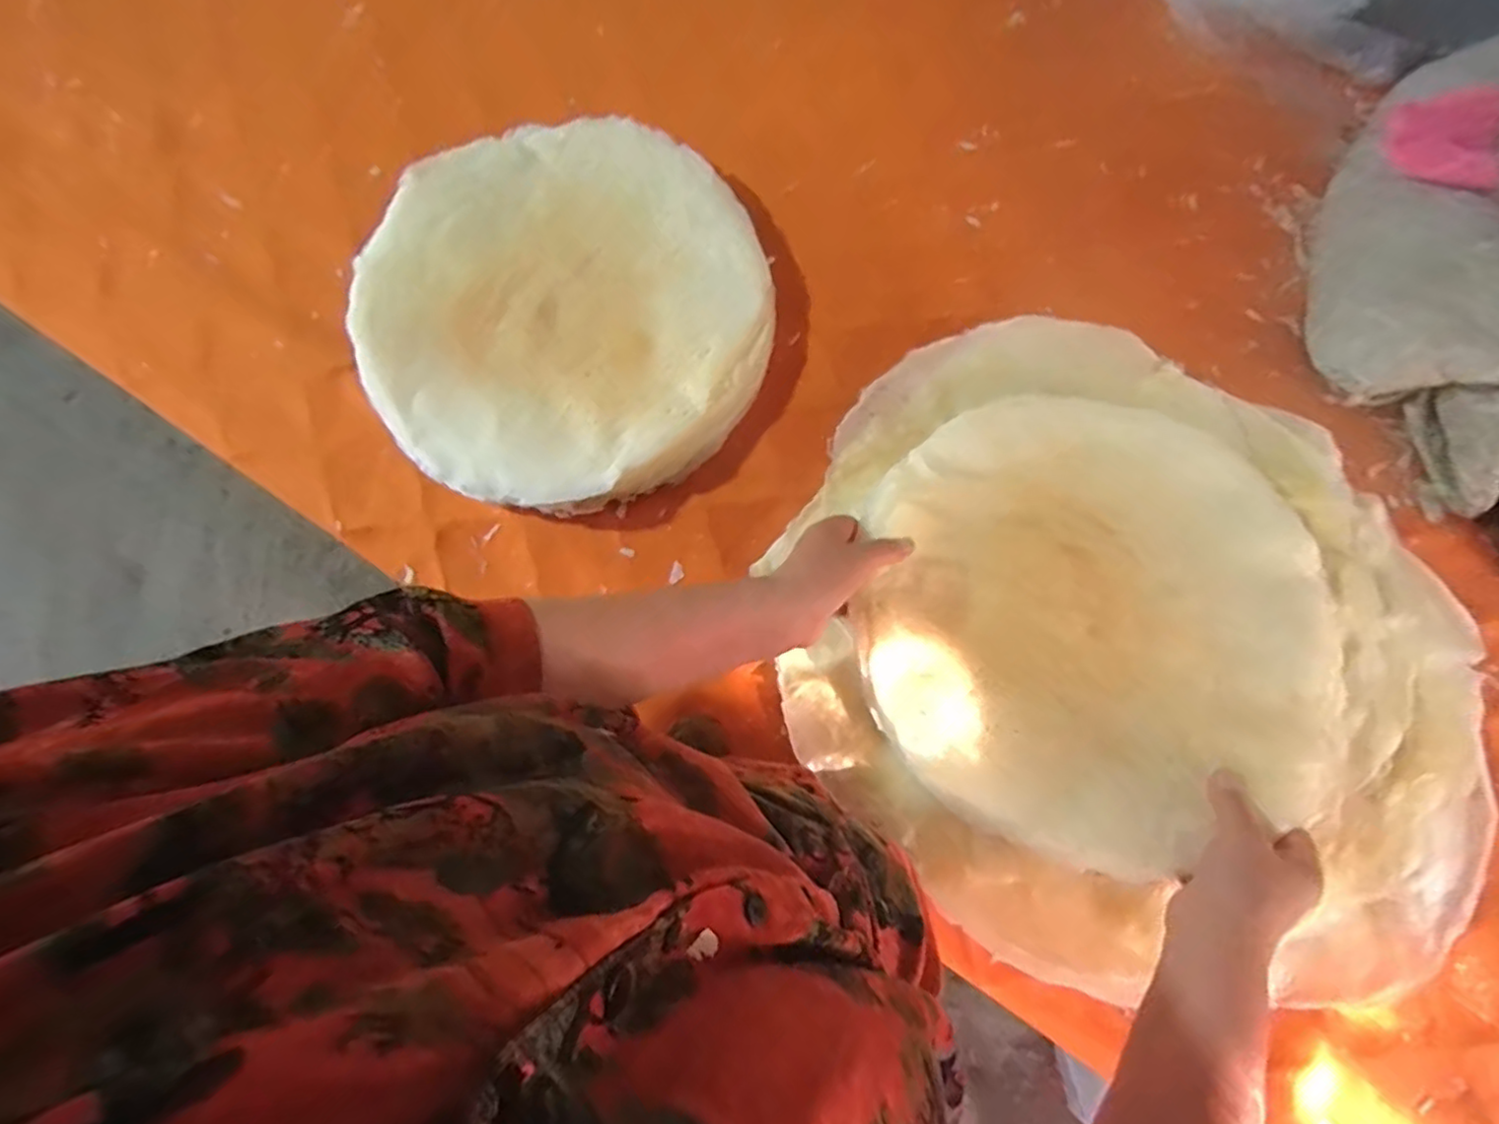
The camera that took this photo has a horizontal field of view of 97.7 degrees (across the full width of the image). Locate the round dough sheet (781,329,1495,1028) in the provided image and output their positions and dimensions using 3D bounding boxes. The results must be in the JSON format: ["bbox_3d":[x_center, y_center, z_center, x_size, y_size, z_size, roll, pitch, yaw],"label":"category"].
[{"bbox_3d":[0.269,0.033,0.518,0.355,0.052,0.355,0,79,1],"label":"round dough sheet"}]

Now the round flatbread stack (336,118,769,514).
[{"bbox_3d":[-0.173,-0.238,0.628,0.367,0.049,0.373,0,79,1],"label":"round flatbread stack"}]

